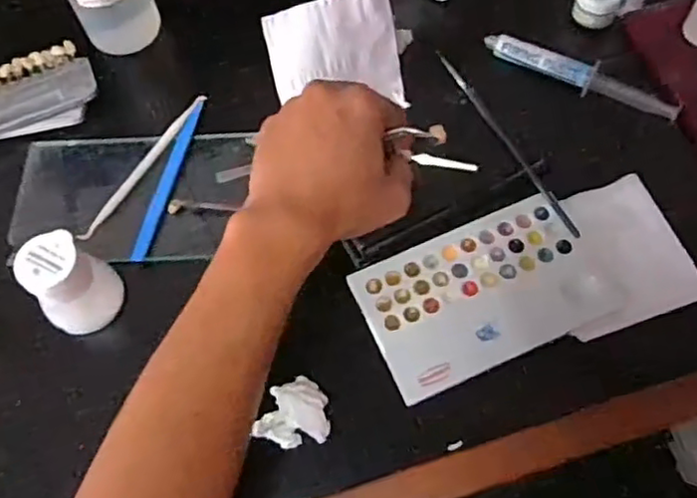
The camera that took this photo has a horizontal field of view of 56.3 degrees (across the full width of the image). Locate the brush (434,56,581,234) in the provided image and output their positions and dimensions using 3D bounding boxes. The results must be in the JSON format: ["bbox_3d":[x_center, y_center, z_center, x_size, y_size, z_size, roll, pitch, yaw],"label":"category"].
[{"bbox_3d":[0.110,-0.080,0.461,0.009,0.011,0.175,-26,67,-9],"label":"brush"}]

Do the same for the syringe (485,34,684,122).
[{"bbox_3d":[0.174,-0.131,0.487,0.148,0.010,0.022,24,68,13],"label":"syringe"}]

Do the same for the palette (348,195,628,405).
[{"bbox_3d":[0.087,0.028,0.422,0.151,0.008,0.091,-23,70,-7],"label":"palette"}]

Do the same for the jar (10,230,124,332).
[{"bbox_3d":[-0.175,0.023,0.413,0.041,0.067,0.042,-1,65,2],"label":"jar"}]

